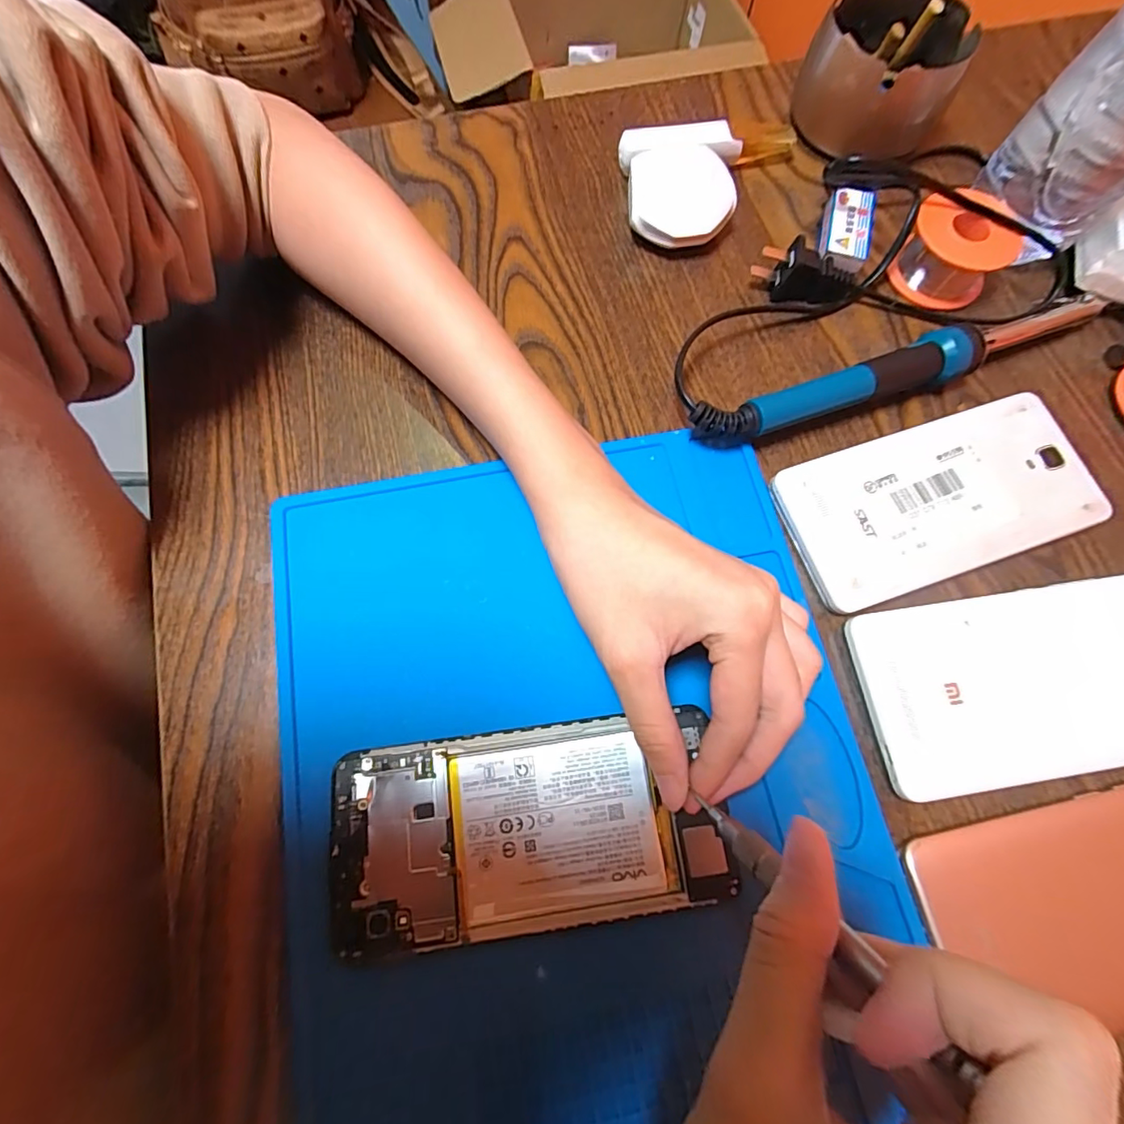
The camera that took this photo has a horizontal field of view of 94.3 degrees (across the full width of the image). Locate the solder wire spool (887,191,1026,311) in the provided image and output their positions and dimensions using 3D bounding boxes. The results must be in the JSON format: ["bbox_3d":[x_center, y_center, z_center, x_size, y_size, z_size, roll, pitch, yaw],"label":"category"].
[{"bbox_3d":[0.214,-0.170,0.285,0.051,0.033,0.051,0,72,-1],"label":"solder wire spool"}]

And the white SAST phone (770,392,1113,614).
[{"bbox_3d":[0.175,-0.029,0.245,0.142,0.014,0.069,-18,74,-7],"label":"white SAST phone"}]

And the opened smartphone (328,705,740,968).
[{"bbox_3d":[-0.013,0.101,0.198,0.144,0.004,0.070,-7,73,-4],"label":"opened smartphone"}]

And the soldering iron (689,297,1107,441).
[{"bbox_3d":[0.170,-0.094,0.262,0.226,0.024,0.020,-19,74,-7],"label":"soldering iron"}]

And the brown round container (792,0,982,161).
[{"bbox_3d":[0.190,-0.291,0.312,0.085,0.050,0.084,0,72,-1],"label":"brown round container"}]

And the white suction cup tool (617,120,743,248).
[{"bbox_3d":[0.065,-0.216,0.298,0.066,0.025,0.084,9,72,1],"label":"white suction cup tool"}]

